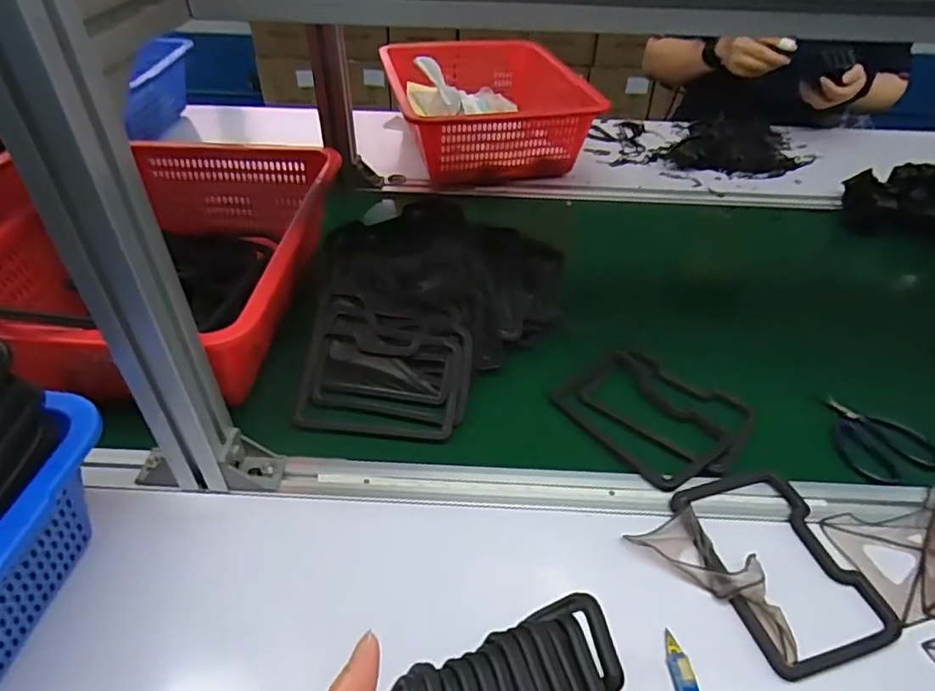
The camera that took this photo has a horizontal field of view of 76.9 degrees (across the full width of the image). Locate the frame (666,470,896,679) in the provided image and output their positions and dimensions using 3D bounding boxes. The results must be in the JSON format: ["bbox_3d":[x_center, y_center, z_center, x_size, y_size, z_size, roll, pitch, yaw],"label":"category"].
[{"bbox_3d":[0.236,0.161,0.448,0.106,0.011,0.148,-12,43,-15],"label":"frame"}]

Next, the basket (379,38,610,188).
[{"bbox_3d":[0.024,-0.410,0.986,0.297,0.142,0.334,-7,42,-9],"label":"basket"}]

